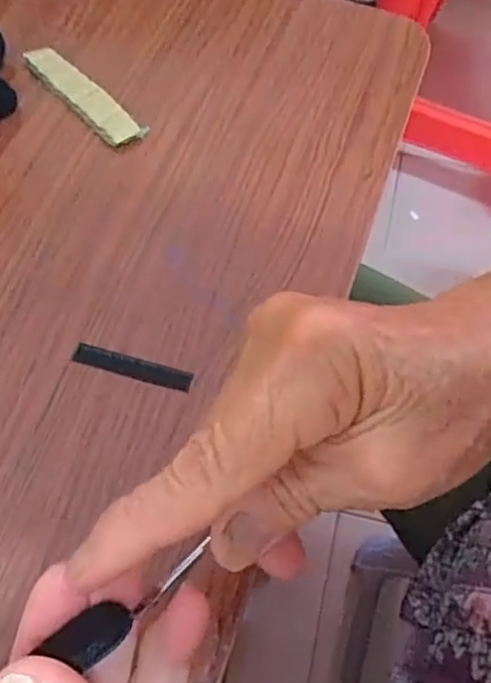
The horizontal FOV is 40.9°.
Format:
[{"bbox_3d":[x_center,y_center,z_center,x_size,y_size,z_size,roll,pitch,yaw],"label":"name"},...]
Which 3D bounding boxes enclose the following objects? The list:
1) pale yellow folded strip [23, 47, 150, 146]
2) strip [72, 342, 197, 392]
[{"bbox_3d":[-0.091,-0.138,0.364,0.087,0.004,0.020,42,69,16],"label":"pale yellow folded strip"},{"bbox_3d":[-0.051,0.011,0.300,0.054,0.004,0.010,15,64,5],"label":"strip"}]

